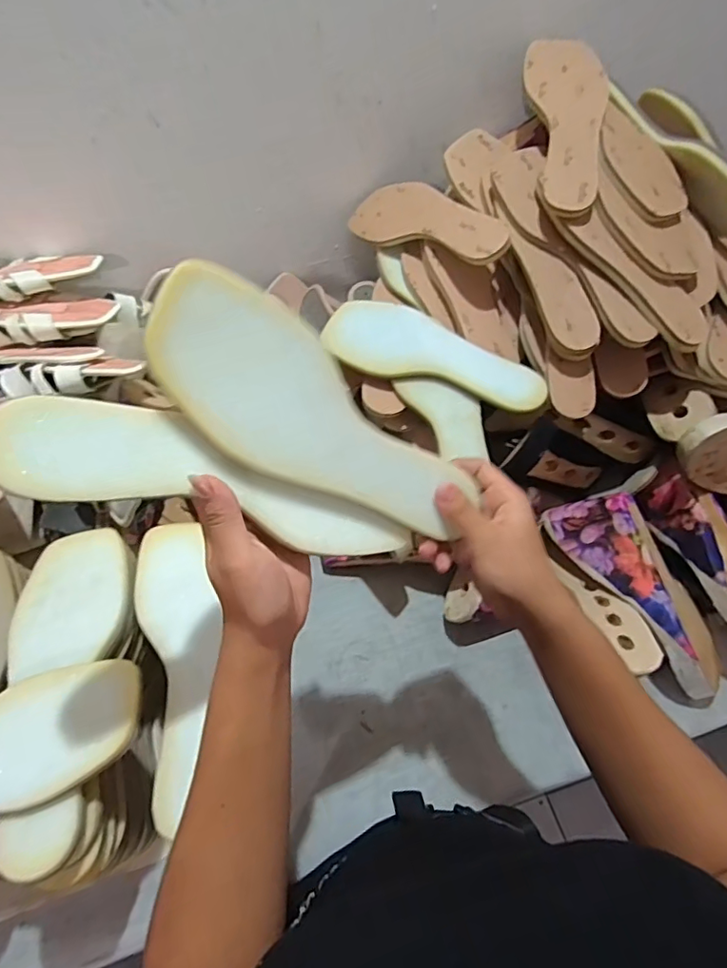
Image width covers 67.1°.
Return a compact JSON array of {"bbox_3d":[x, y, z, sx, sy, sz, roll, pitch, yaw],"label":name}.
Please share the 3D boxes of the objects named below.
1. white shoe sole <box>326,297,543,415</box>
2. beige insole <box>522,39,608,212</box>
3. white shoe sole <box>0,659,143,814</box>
[{"bbox_3d":[0.074,-0.139,0.576,0.234,0.012,0.079,17,76,12],"label":"white shoe sole"},{"bbox_3d":[0.214,-0.379,0.572,0.080,0.015,0.234,4,70,1],"label":"beige insole"},{"bbox_3d":[-0.271,0.188,0.370,0.237,0.026,0.080,-16,59,-12],"label":"white shoe sole"}]

